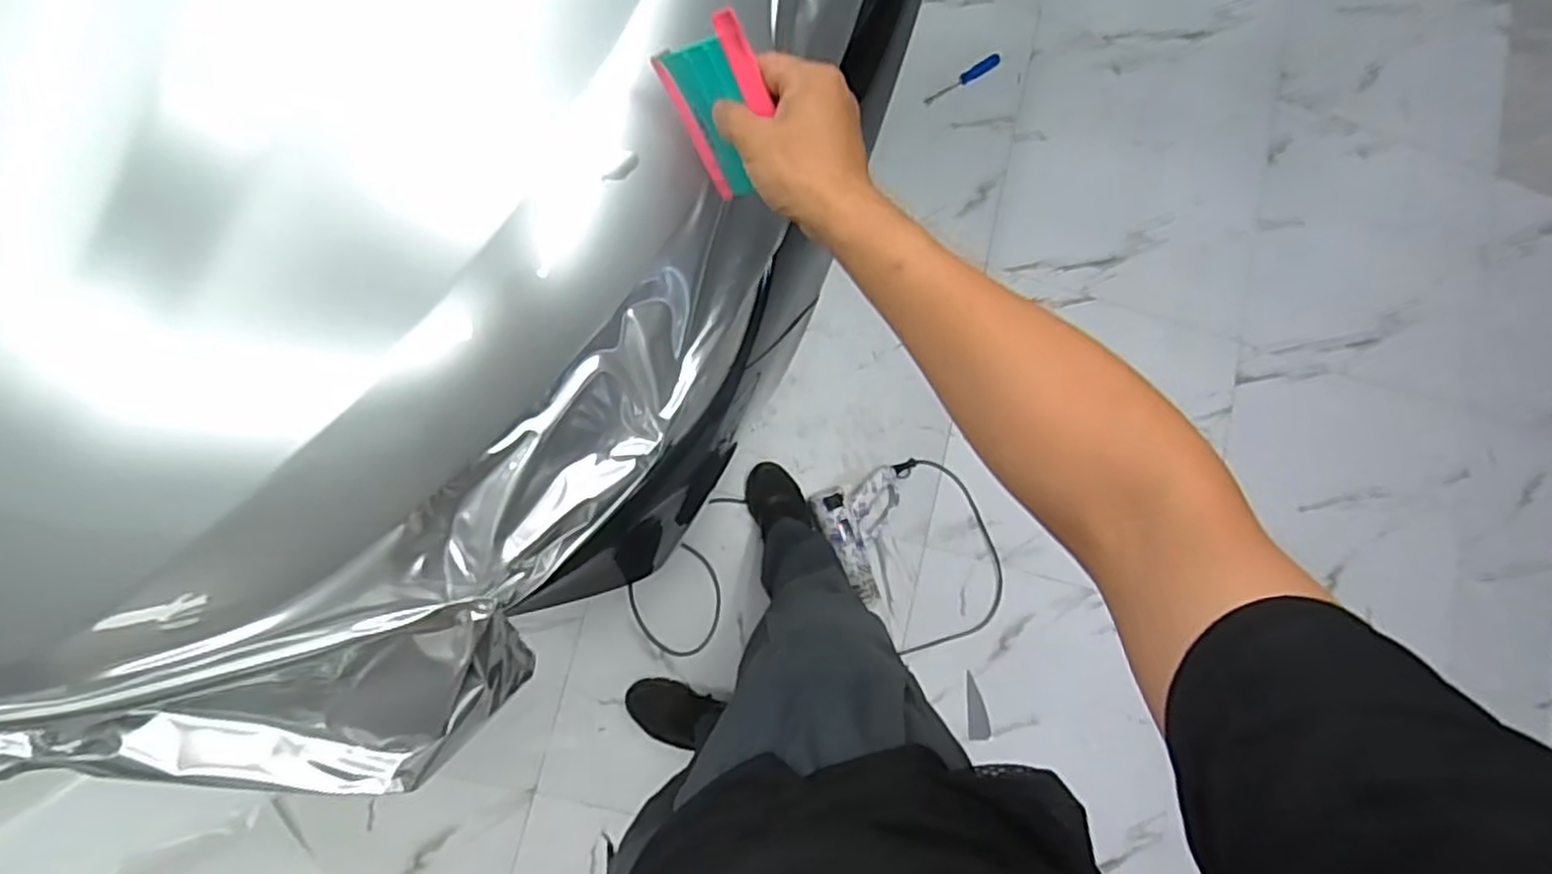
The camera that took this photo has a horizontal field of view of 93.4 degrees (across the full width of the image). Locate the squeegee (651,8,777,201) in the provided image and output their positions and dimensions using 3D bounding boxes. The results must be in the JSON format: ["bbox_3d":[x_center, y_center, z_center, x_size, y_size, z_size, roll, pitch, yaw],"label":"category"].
[{"bbox_3d":[-0.032,-0.212,0.482,0.010,0.073,0.107,-55,131,-36],"label":"squeegee"}]

